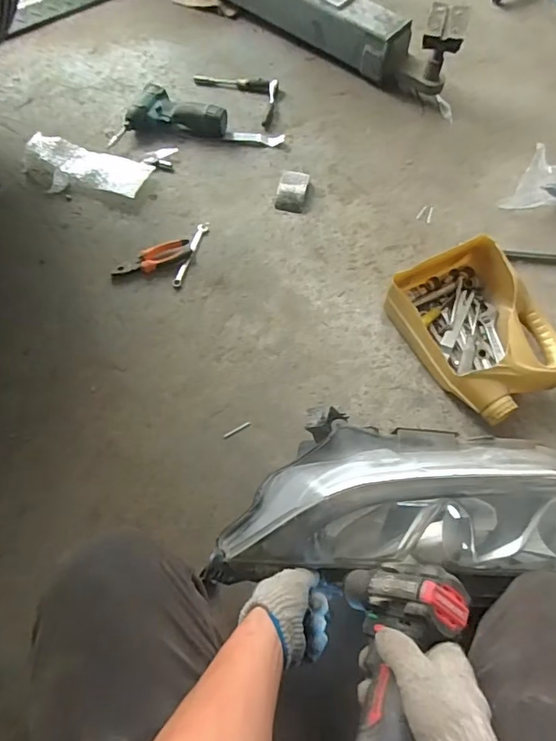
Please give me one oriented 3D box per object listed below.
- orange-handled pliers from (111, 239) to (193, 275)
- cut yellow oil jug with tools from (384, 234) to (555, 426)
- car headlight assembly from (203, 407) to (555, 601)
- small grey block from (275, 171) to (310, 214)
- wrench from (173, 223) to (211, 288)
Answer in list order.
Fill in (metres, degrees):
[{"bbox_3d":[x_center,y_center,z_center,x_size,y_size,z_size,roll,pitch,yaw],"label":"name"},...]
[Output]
[{"bbox_3d":[-0.239,-0.210,0.934,0.150,0.017,0.044,-25,67,-13],"label":"orange-handled pliers"},{"bbox_3d":[0.339,-0.067,0.840,0.215,0.091,0.298,-22,66,-12],"label":"cut yellow oil jug with tools"},{"bbox_3d":[0.210,0.173,0.626,0.554,0.157,0.185,4,64,-7],"label":"car headlight assembly"},{"bbox_3d":[0.030,-0.369,1.018,0.060,0.027,0.087,10,64,3],"label":"small grey block"},{"bbox_3d":[-0.168,-0.223,0.943,0.019,0.011,0.152,17,64,7],"label":"wrench"}]

